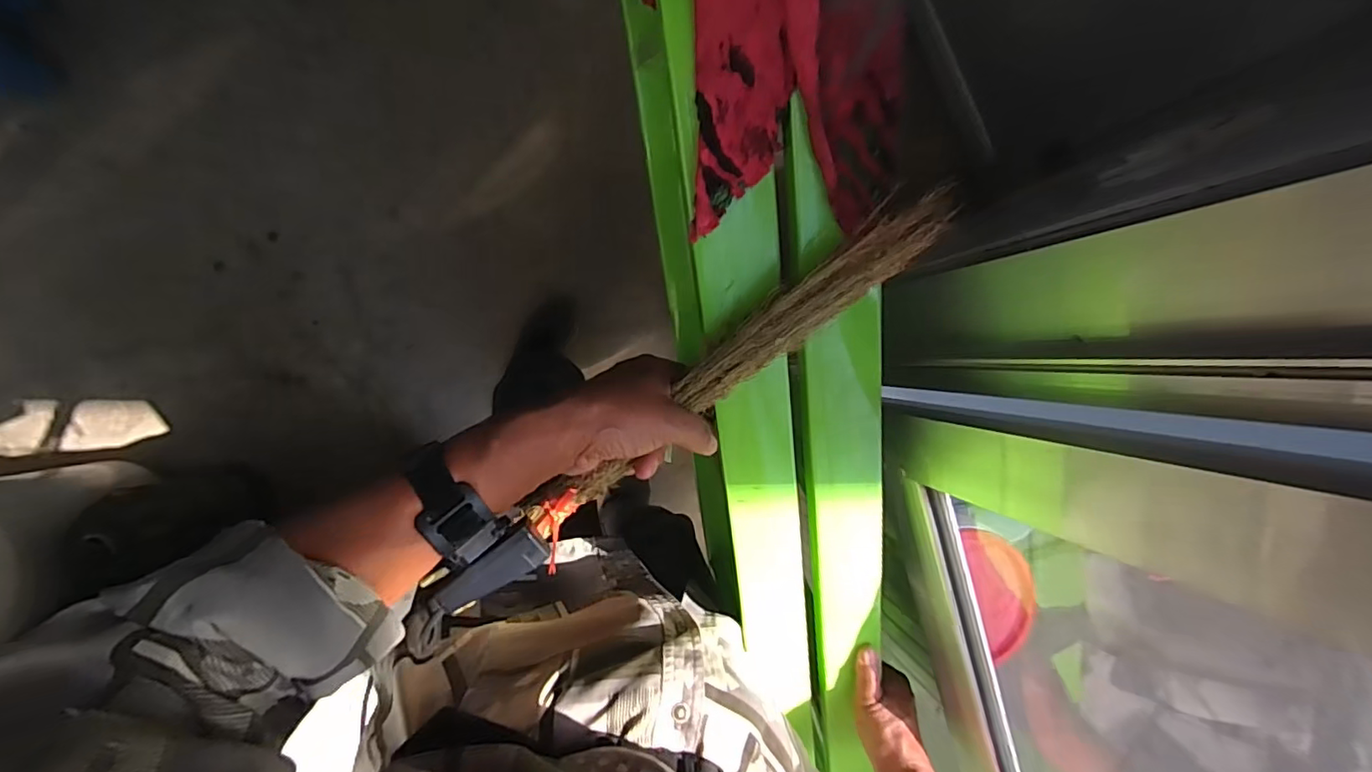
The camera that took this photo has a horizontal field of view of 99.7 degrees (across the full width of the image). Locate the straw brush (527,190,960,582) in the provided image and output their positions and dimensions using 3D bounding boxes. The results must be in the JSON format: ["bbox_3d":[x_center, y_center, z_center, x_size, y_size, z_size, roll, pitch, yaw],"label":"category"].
[{"bbox_3d":[0.027,-0.008,0.417,0.381,0.030,0.038,-40,99,12],"label":"straw brush"}]

